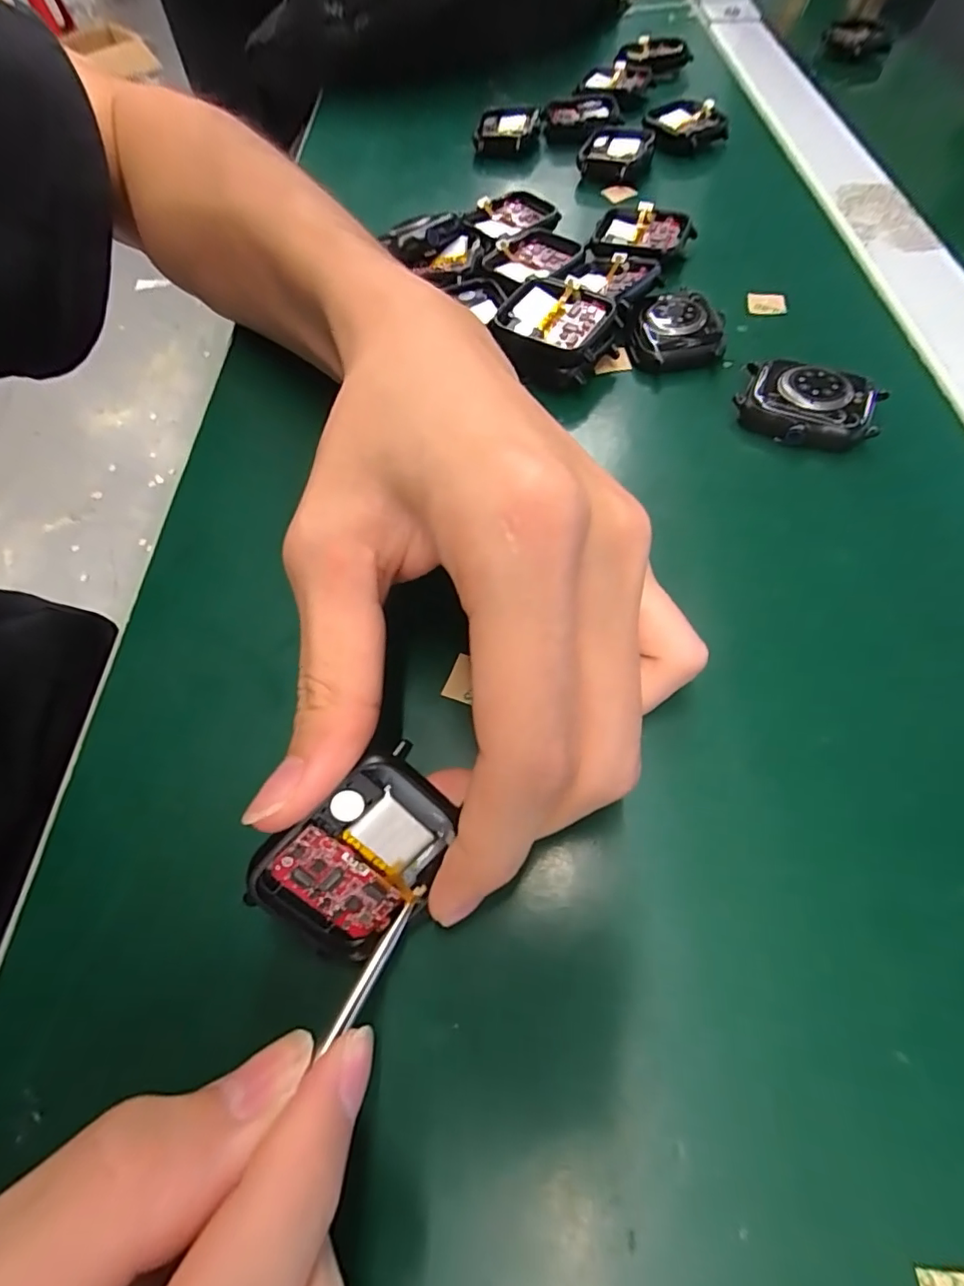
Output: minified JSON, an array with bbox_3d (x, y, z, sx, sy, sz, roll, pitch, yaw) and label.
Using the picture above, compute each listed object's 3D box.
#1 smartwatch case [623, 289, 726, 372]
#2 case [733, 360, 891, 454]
[{"bbox_3d":[0.080,-0.131,0.223,0.038,0.010,0.038,5,62,7],"label":"smartwatch case"},{"bbox_3d":[0.120,-0.089,0.197,0.047,0.013,0.032,30,67,18],"label":"case"}]

